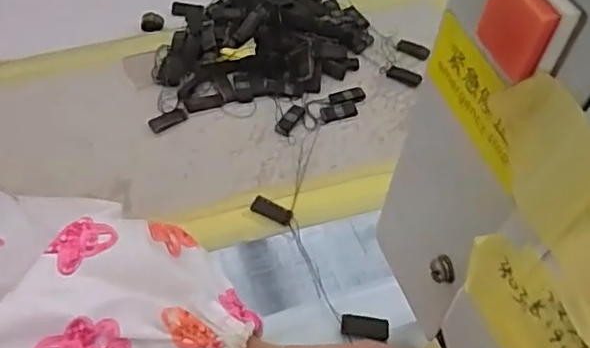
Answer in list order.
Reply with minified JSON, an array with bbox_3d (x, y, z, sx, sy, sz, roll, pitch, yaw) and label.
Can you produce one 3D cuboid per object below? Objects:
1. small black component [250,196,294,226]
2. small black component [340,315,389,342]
[{"bbox_3d":[-0.013,0.020,0.354,0.025,0.004,0.011,24,55,13],"label":"small black component"},{"bbox_3d":[0.036,0.077,0.311,0.024,0.004,0.010,9,53,2],"label":"small black component"}]

